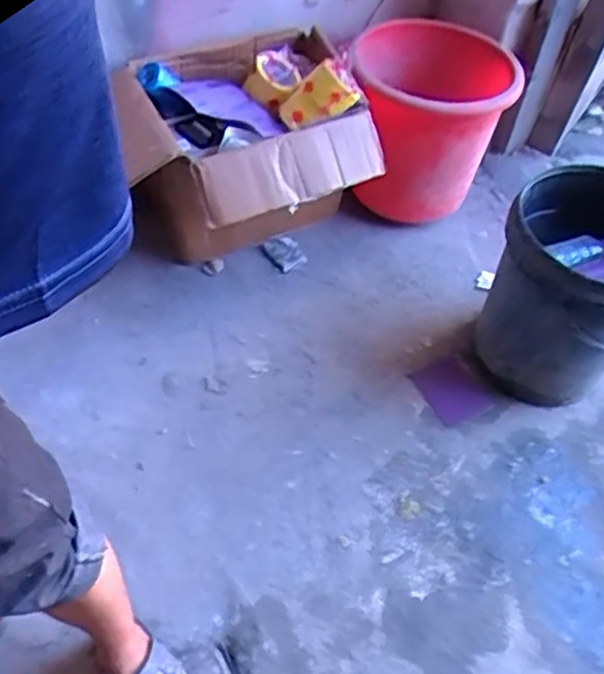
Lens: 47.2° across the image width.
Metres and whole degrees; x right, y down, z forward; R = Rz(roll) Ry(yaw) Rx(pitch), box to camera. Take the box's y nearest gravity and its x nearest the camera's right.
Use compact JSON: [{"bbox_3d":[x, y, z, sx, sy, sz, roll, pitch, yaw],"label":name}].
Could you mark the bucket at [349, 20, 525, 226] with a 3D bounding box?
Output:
[{"bbox_3d":[0.236,-0.408,1.367,0.304,0.391,0.304,2,55,-3],"label":"bucket"}]

